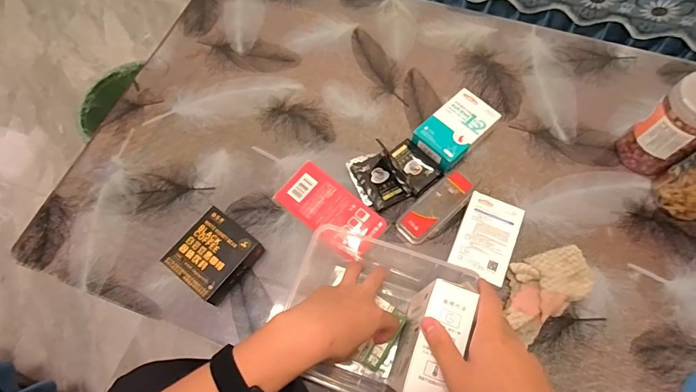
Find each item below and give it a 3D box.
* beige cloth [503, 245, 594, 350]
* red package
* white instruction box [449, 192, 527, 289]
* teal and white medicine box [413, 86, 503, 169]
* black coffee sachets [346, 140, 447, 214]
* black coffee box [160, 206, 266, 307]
[{"bbox_3d":[0.257,0.115,0.515,0.143,0.046,0.080,-36,69,-15],"label":"beige cloth"},{"bbox_3d":[-0.027,0.020,0.581,0.161,0.016,0.076,38,71,17],"label":"red package"},{"bbox_3d":[0.195,0.057,0.557,0.076,0.017,0.116,23,67,11],"label":"white instruction box"},{"bbox_3d":[0.170,-0.105,0.623,0.122,0.034,0.076,-42,71,-17],"label":"teal and white medicine box"},{"bbox_3d":[0.073,-0.037,0.605,0.128,0.017,0.092,-21,66,-9],"label":"black coffee sachets"},{"bbox_3d":[-0.183,0.082,0.544,0.093,0.039,0.099,35,70,16],"label":"black coffee box"}]

